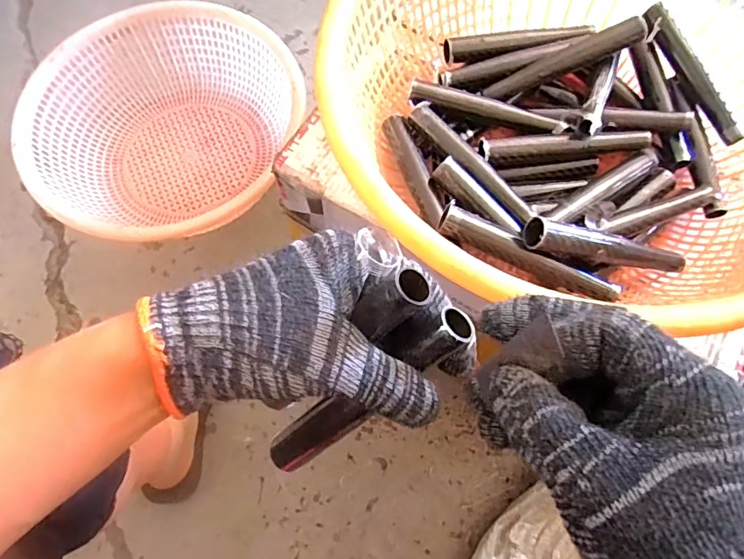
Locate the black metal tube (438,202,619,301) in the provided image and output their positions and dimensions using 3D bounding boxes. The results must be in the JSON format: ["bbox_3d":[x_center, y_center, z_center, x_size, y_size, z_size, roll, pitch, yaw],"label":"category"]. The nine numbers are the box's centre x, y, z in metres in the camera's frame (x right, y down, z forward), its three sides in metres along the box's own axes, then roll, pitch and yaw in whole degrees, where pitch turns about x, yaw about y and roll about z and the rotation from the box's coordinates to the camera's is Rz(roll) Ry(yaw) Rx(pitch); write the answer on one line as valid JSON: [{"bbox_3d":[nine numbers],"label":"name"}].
[{"bbox_3d":[0.119,-0.019,0.381,0.147,0.024,0.023,24,72,-8],"label":"black metal tube"}]

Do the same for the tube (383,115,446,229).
[{"bbox_3d":[0.039,-0.098,0.425,0.021,0.024,0.118,-18,70,-7],"label":"tube"}]

